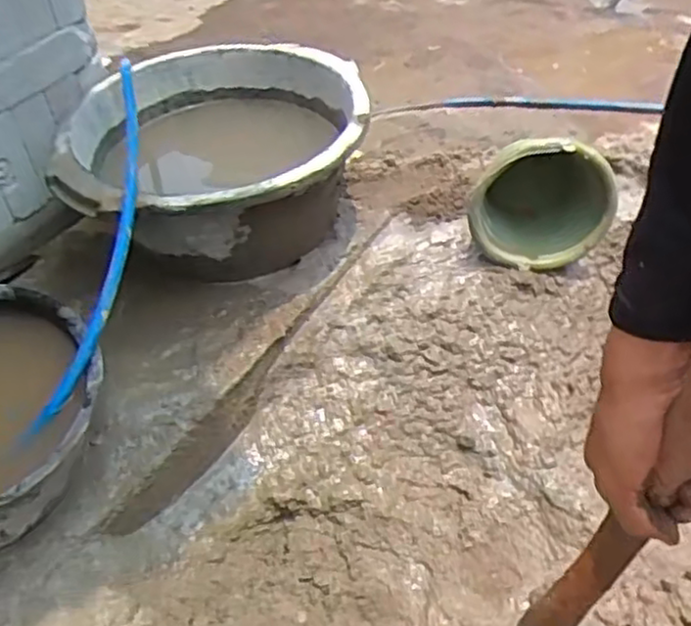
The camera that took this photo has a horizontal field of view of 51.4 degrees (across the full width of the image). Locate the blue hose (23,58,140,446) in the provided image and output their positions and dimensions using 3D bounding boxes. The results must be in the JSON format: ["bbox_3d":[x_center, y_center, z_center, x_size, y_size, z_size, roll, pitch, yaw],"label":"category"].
[{"bbox_3d":[-0.345,-0.094,1.012,0.077,0.061,0.559,5,73,9],"label":"blue hose"}]

